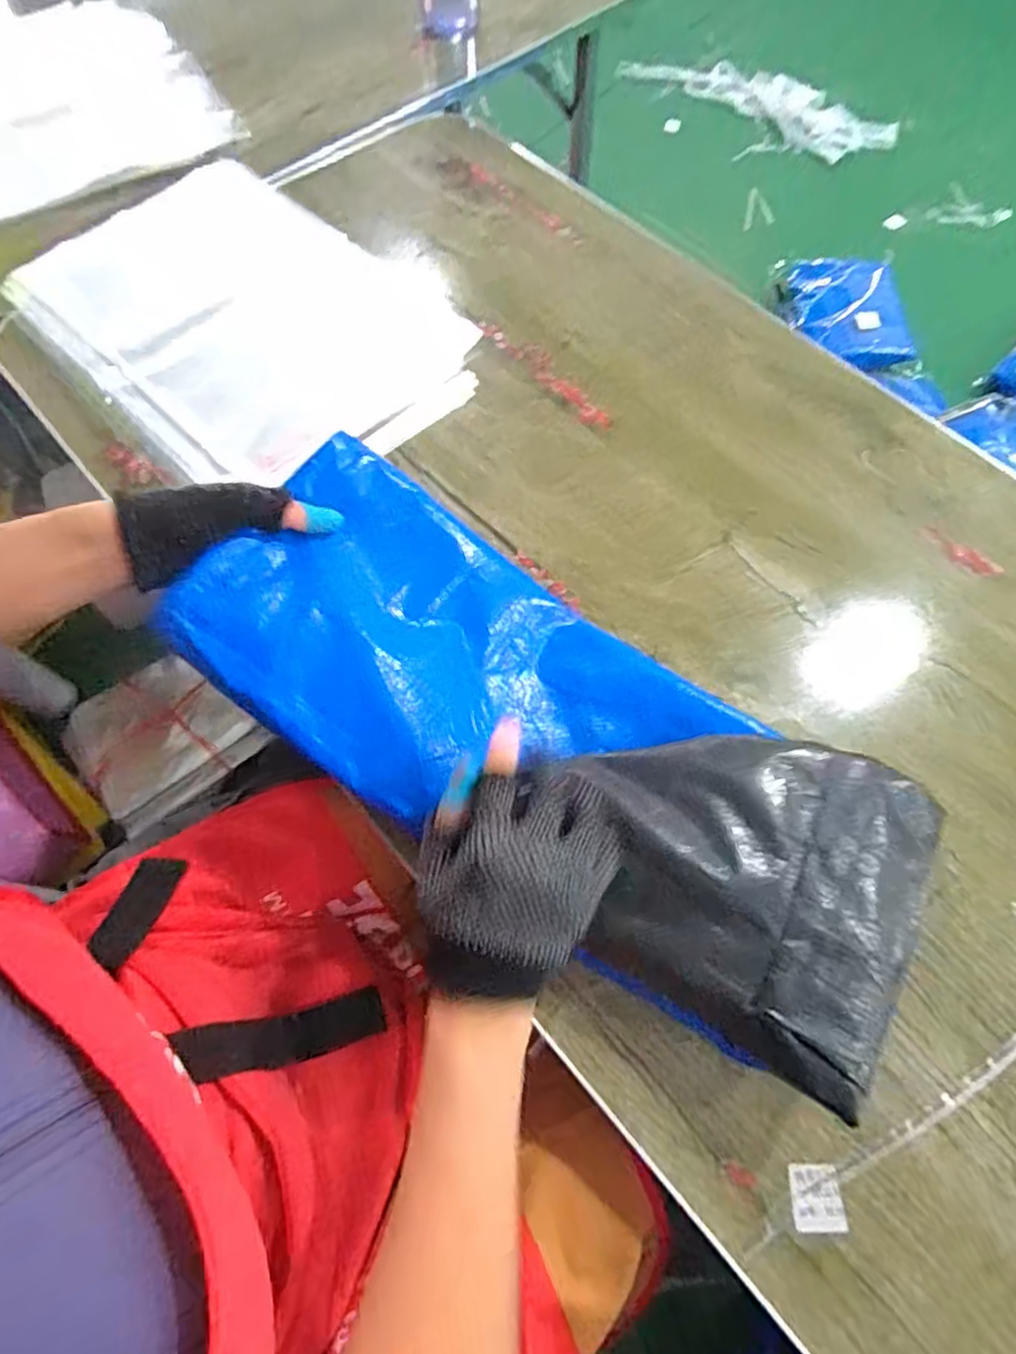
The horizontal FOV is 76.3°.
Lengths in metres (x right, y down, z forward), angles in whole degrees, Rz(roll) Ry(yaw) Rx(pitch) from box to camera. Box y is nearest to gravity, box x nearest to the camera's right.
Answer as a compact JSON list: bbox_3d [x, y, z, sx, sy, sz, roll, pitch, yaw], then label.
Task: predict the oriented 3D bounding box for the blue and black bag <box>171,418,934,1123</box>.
[{"bbox_3d":[0.031,0.039,0.406,0.446,0.079,0.190,33,70,8],"label":"blue and black bag"}]

